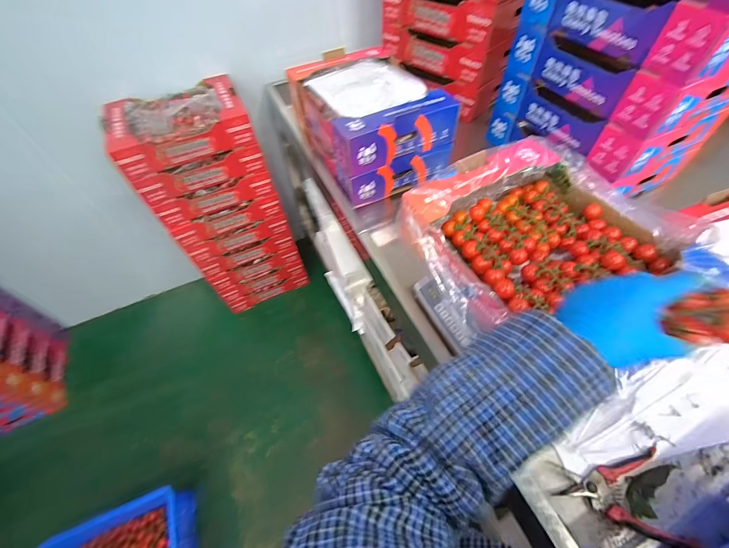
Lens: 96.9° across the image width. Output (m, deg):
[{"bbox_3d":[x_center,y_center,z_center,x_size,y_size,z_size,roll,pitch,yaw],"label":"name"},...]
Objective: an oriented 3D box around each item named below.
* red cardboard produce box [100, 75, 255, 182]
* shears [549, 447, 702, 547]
[{"bbox_3d":[-0.580,-0.469,1.022,0.387,0.114,0.277,-26,57,-15],"label":"red cardboard produce box"},{"bbox_3d":[0.363,0.314,0.467,0.158,0.018,0.113,1,54,4],"label":"shears"}]

